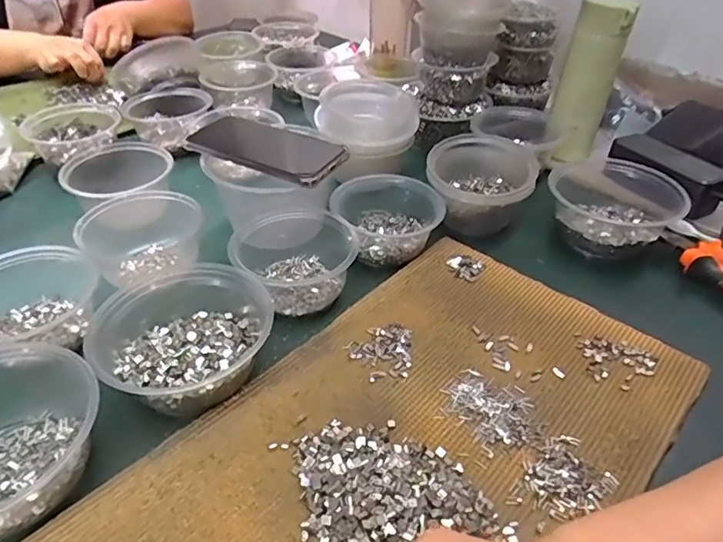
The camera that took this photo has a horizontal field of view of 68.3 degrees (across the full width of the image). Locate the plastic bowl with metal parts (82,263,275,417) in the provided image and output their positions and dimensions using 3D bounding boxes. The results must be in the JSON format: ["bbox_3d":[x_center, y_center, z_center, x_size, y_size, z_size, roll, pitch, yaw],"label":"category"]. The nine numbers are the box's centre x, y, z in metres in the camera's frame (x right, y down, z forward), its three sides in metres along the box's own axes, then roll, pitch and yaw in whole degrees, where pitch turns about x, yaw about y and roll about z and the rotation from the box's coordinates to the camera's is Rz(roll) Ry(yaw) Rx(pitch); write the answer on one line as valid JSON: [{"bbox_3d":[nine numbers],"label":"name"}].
[{"bbox_3d":[-0.153,0.050,0.428,0.150,0.048,0.135,20,43,19],"label":"plastic bowl with metal parts"}]

